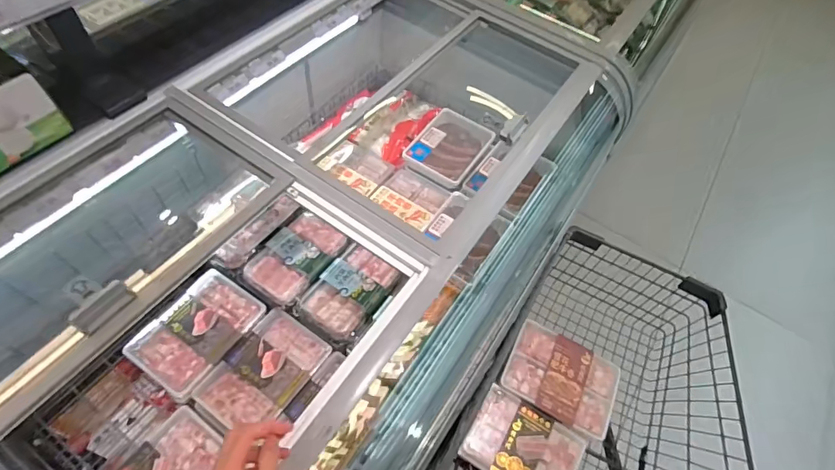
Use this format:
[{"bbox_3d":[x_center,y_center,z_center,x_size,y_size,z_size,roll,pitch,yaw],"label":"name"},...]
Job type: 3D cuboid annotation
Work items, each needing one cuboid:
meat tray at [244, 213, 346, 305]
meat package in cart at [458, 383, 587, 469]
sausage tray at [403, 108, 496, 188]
[{"bbox_3d":[-0.286,0.051,1.037,0.154,0.026,0.212,29,60,15],"label":"meat tray"},{"bbox_3d":[0.218,0.442,0.904,0.228,0.032,0.168,27,60,13],"label":"meat package in cart"},{"bbox_3d":[0.091,-0.252,1.233,0.185,0.049,0.243,28,60,14],"label":"sausage tray"}]

